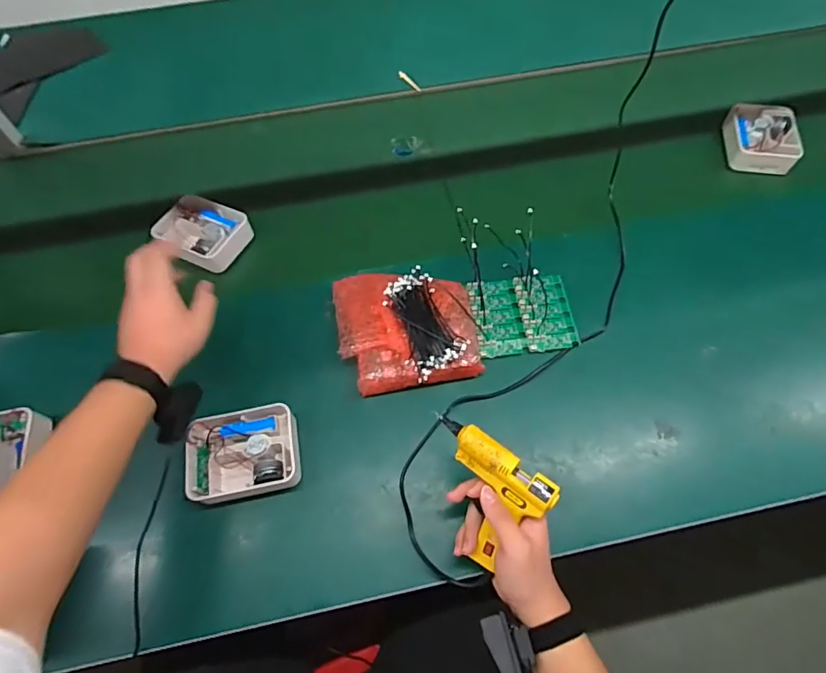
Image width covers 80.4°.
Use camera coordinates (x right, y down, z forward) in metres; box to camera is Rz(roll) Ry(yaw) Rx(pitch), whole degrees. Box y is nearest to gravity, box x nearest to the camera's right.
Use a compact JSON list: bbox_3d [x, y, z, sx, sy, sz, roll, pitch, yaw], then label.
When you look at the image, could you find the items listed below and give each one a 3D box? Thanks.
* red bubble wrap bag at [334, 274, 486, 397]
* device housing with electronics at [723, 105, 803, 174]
[{"bbox_3d":[-0.012,-0.022,0.673,0.187,0.047,0.186,-8,63,-3],"label":"red bubble wrap bag"},{"bbox_3d":[0.602,-0.346,0.850,0.115,0.037,0.135,14,64,9],"label":"device housing with electronics"}]

